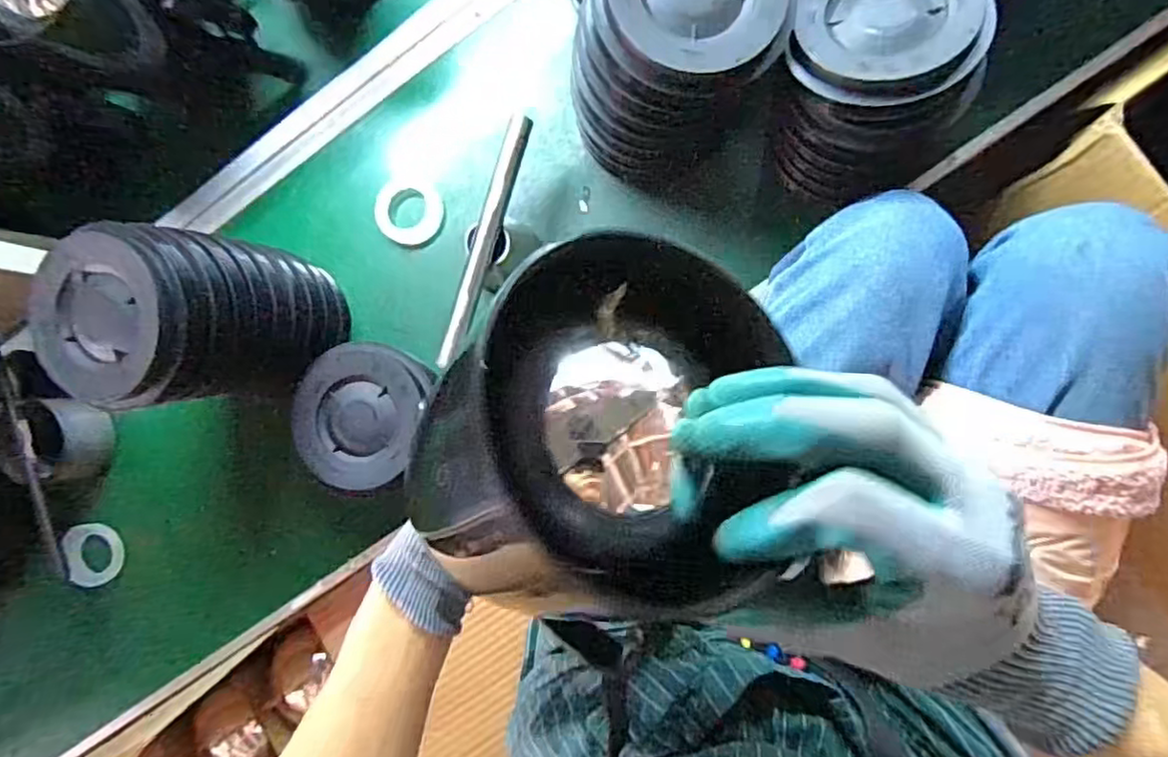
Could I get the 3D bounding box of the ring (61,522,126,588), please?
[{"bbox_3d":[-0.453,0.163,0.613,0.015,0.048,0.058,-4,87,9],"label":"ring"}]

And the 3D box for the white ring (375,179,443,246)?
[{"bbox_3d":[-0.152,-0.144,0.575,0.055,0.012,0.054,1,88,10],"label":"white ring"}]

